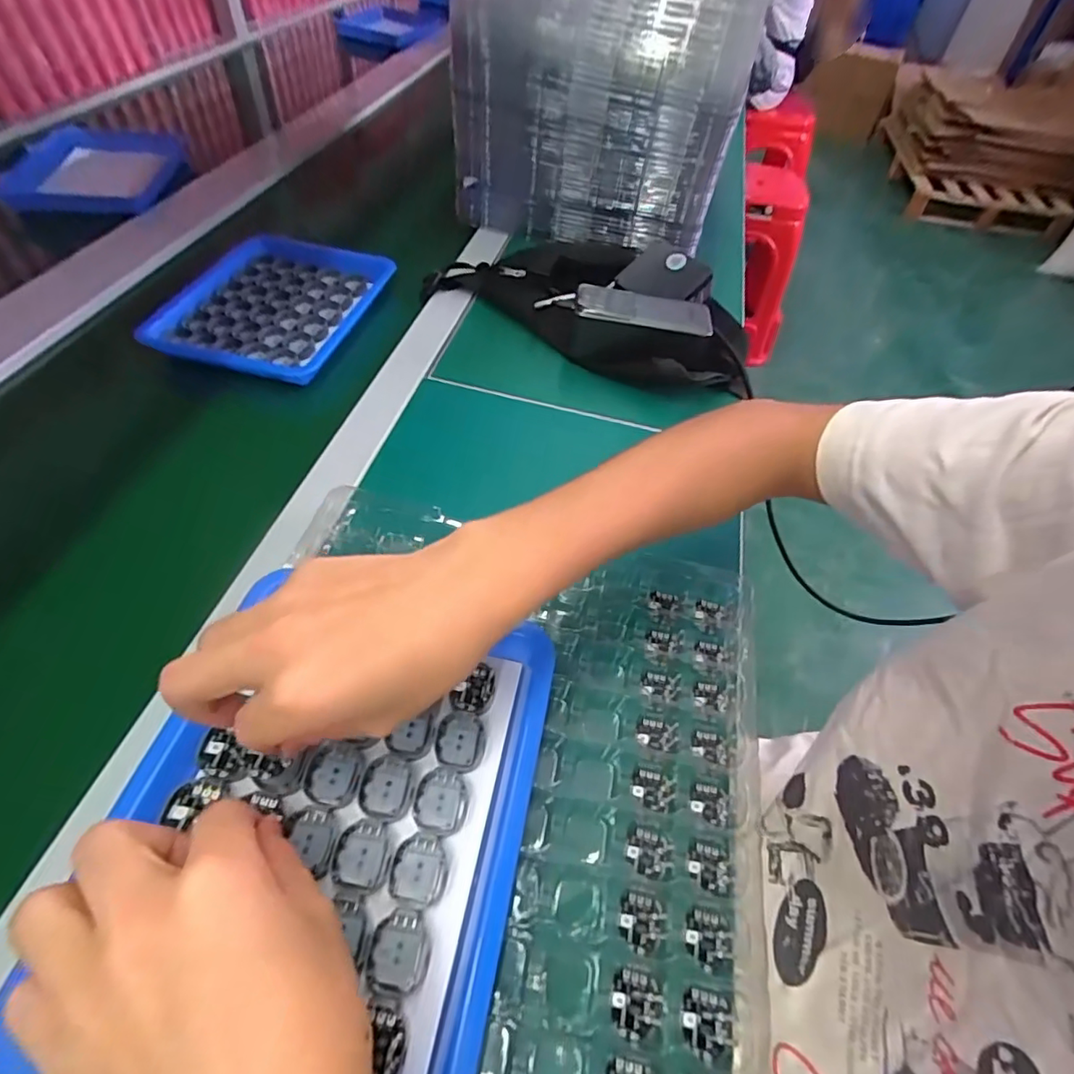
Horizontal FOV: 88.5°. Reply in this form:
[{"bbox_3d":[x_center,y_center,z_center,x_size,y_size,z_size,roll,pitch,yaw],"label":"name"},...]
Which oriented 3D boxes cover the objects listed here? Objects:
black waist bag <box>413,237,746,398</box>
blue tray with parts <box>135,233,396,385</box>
[{"bbox_3d":[0.069,-0.241,0.561,0.327,0.059,0.181,32,57,19],"label":"black waist bag"},{"bbox_3d":[-0.269,-0.234,0.549,0.186,0.028,0.203,12,53,5],"label":"blue tray with parts"}]

